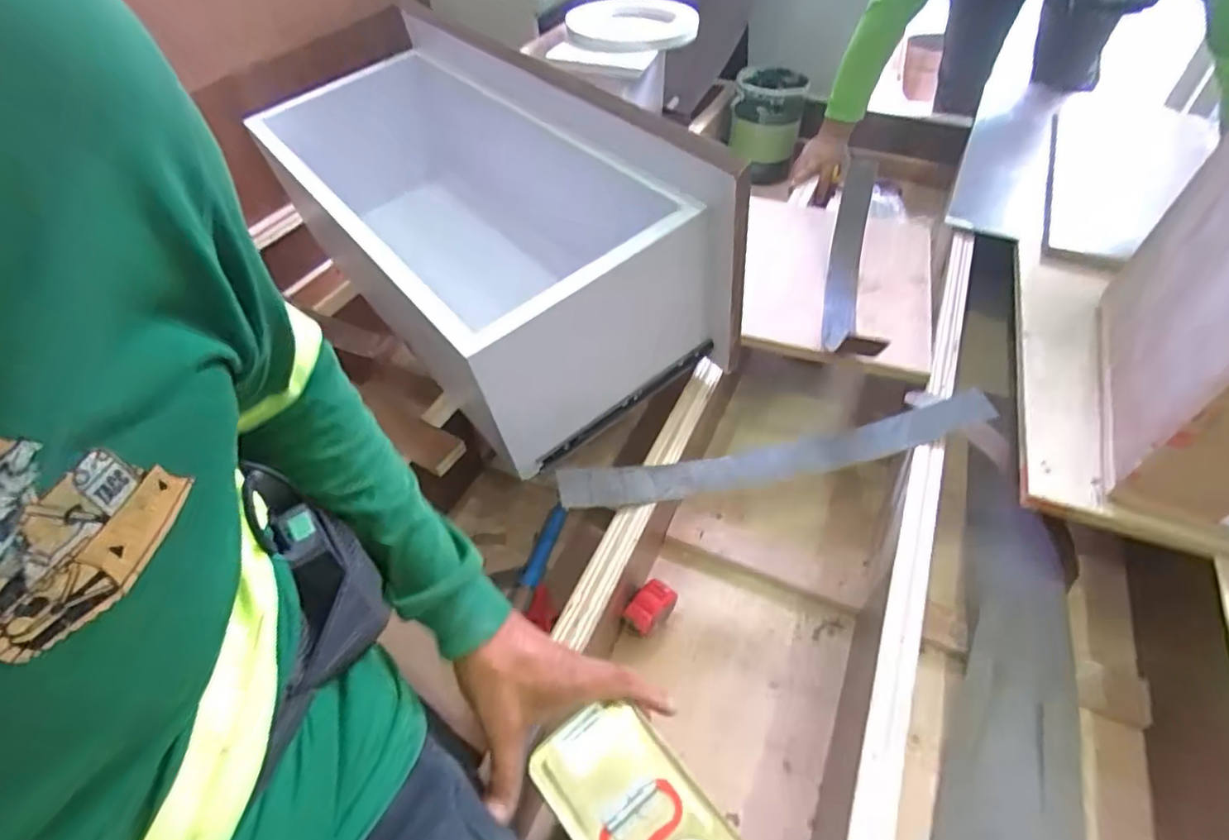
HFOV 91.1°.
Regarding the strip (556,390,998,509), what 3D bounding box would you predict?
[{"bbox_3d":[0.200,0.043,0.749,0.541,0.056,0.059,-11,48,-7],"label":"strip"}]

